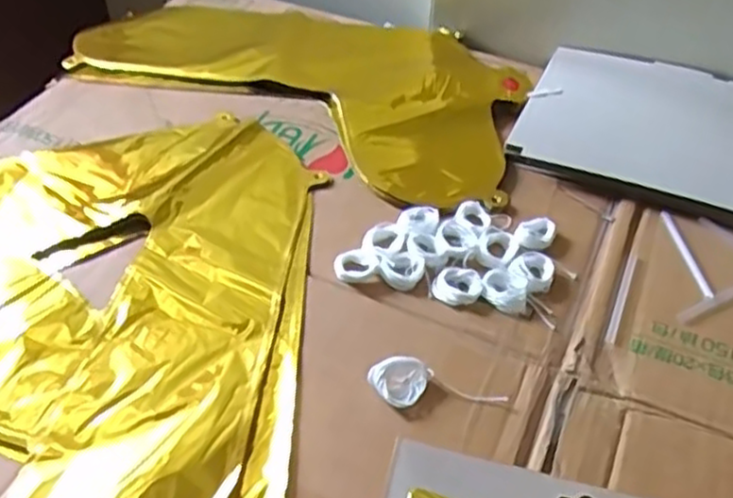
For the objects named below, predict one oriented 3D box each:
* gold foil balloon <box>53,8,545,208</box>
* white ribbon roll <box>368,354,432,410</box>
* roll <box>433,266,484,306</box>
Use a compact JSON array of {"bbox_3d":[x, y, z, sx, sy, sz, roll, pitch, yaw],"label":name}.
[{"bbox_3d":[-0.057,-0.156,0.627,0.400,0.011,0.209,21,47,18],"label":"gold foil balloon"},{"bbox_3d":[0.018,0.071,0.404,0.029,0.015,0.027,1,44,-1],"label":"white ribbon roll"},{"bbox_3d":[0.058,0.023,0.462,0.029,0.006,0.028,1,44,-1],"label":"roll"}]

